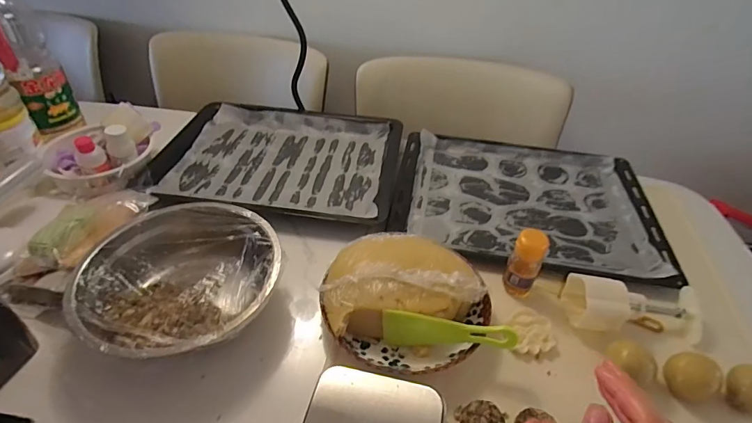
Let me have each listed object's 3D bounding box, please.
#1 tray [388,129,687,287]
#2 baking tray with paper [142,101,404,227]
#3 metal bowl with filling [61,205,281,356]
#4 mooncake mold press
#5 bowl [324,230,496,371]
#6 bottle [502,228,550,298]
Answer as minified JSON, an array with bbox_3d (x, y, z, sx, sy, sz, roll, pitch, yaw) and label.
[{"bbox_3d":[0.237,-0.026,0.680,0.397,0.026,0.292,9,41,7],"label":"tray"},{"bbox_3d":[-0.160,-0.092,0.715,0.390,0.051,0.323,7,41,1],"label":"baking tray with paper"},{"bbox_3d":[-0.218,0.083,0.481,0.205,0.070,0.202,2,41,-1],"label":"metal bowl with filling"},{"bbox_3d":[0.310,0.114,0.496,0.159,0.055,0.068,8,41,6],"label":"mooncake mold press"},{"bbox_3d":[0.032,0.097,0.484,0.184,0.068,0.167,20,43,19],"label":"bowl"},{"bbox_3d":[0.186,0.064,0.521,0.037,0.087,0.033,26,46,25],"label":"bottle"}]

